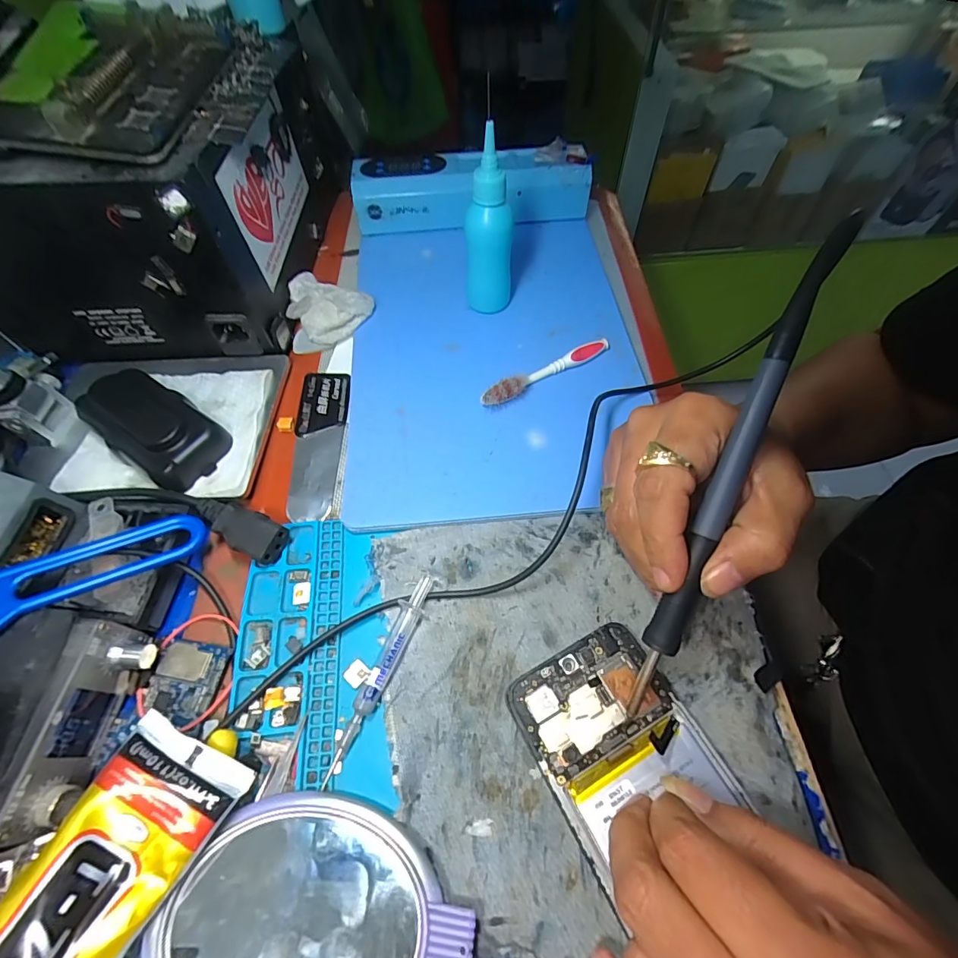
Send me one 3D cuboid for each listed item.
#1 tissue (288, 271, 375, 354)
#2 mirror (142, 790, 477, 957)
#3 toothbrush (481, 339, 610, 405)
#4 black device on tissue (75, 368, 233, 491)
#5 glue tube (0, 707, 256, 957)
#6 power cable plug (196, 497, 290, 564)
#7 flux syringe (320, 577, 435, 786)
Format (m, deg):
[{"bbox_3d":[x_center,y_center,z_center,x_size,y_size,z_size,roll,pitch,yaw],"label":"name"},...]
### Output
[{"bbox_3d":[-0.114,-0.130,0.349,0.063,0.028,0.050,-13,61,-8],"label":"tissue"},{"bbox_3d":[-0.062,0.173,0.175,0.115,0.006,0.078,11,45,9],"label":"mirror"},{"bbox_3d":[0.050,-0.075,0.322,0.106,0.015,0.012,-26,64,-15],"label":"toothbrush"},{"bbox_3d":[-0.208,-0.035,0.288,0.099,0.023,0.048,31,64,16],"label":"black device on tissue"},{"bbox_3d":[-0.152,0.170,0.151,0.050,0.023,0.157,20,48,11],"label":"glue tube"},{"bbox_3d":[-0.138,0.027,0.263,0.060,0.018,0.022,28,63,15],"label":"power cable plug"},{"bbox_3d":[-0.050,0.096,0.231,0.013,0.008,0.104,22,62,11],"label":"flux syringe"}]

